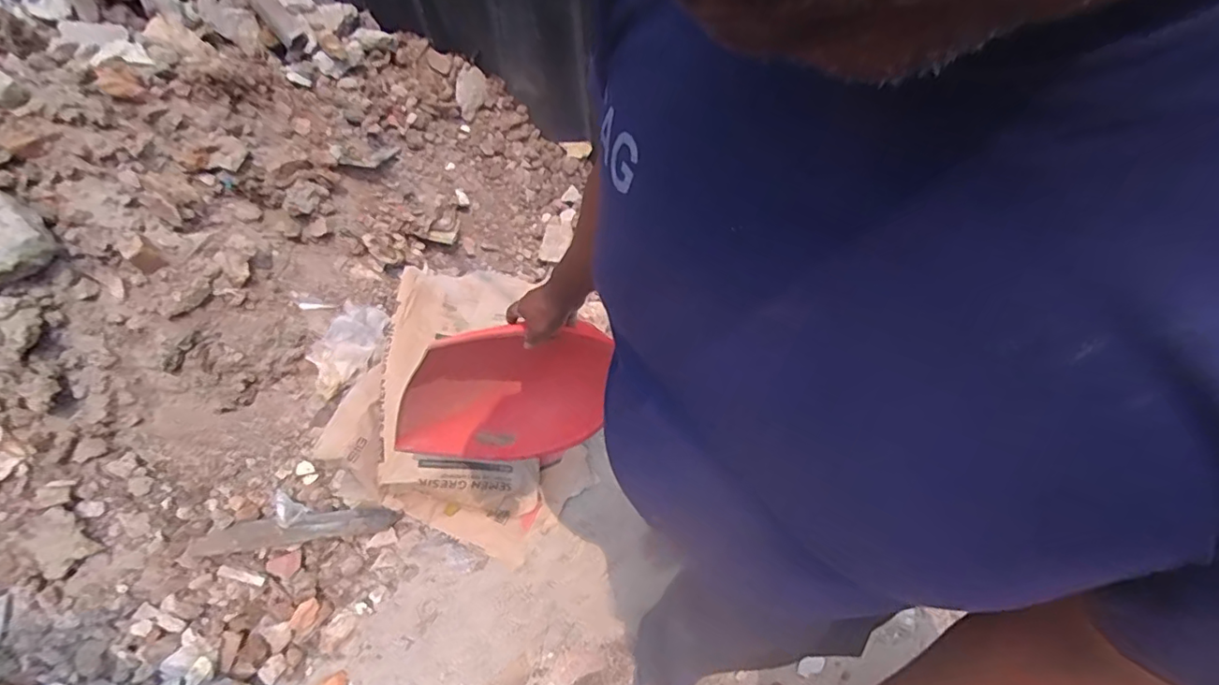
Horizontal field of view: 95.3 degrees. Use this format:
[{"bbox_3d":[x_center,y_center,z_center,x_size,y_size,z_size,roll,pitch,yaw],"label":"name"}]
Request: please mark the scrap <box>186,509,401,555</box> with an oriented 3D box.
[{"bbox_3d":[-0.738,0.445,1.326,0.435,0.045,0.060,-1,56,-26],"label":"scrap"}]

